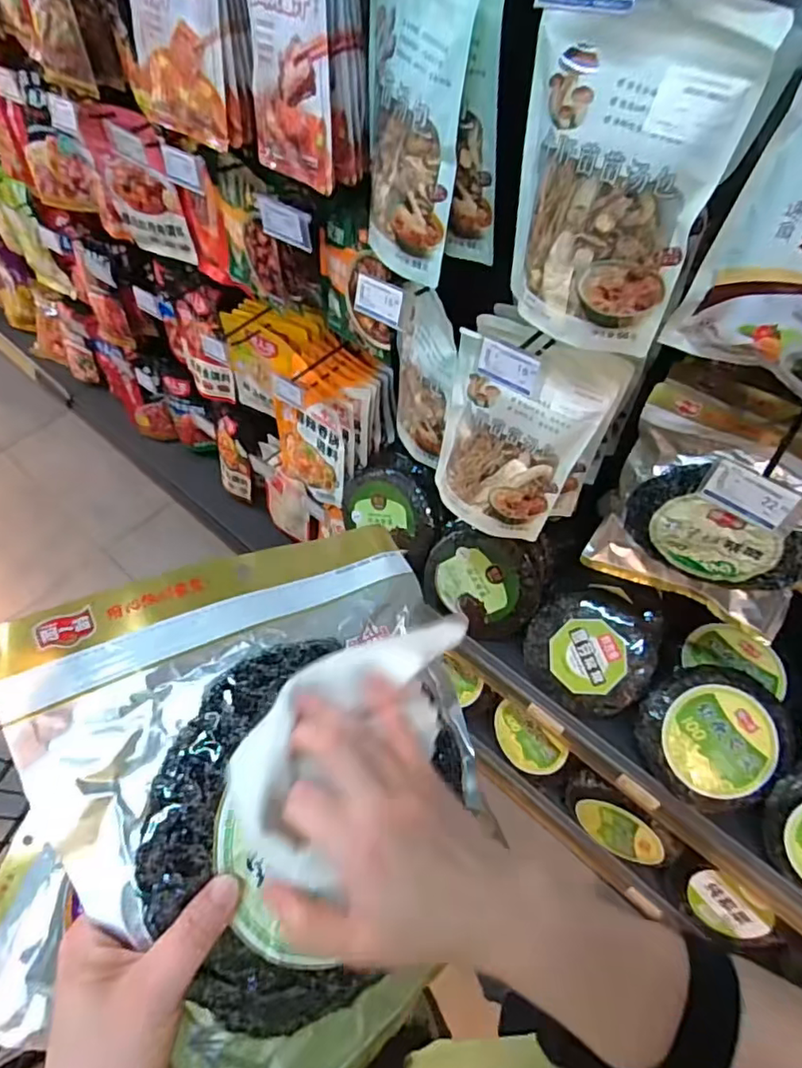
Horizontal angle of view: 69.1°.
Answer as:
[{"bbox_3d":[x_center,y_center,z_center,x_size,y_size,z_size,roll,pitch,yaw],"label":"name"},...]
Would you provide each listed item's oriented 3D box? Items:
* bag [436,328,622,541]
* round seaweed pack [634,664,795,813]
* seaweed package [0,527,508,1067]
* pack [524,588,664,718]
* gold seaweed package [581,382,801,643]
[{"bbox_3d":[0.134,-0.111,0.747,0.189,0.249,0.033,30,45,19],"label":"bag"},{"bbox_3d":[0.480,0.308,0.902,0.215,0.040,0.215,-1,84,5],"label":"round seaweed pack"},{"bbox_3d":[-0.054,0.163,0.354,0.259,0.039,0.298,-16,89,-38],"label":"seaweed package"},{"bbox_3d":[0.322,0.195,0.994,0.208,0.033,0.203,-4,76,15],"label":"pack"},{"bbox_3d":[0.403,-0.024,0.720,0.267,0.310,0.075,21,51,17],"label":"gold seaweed package"}]

